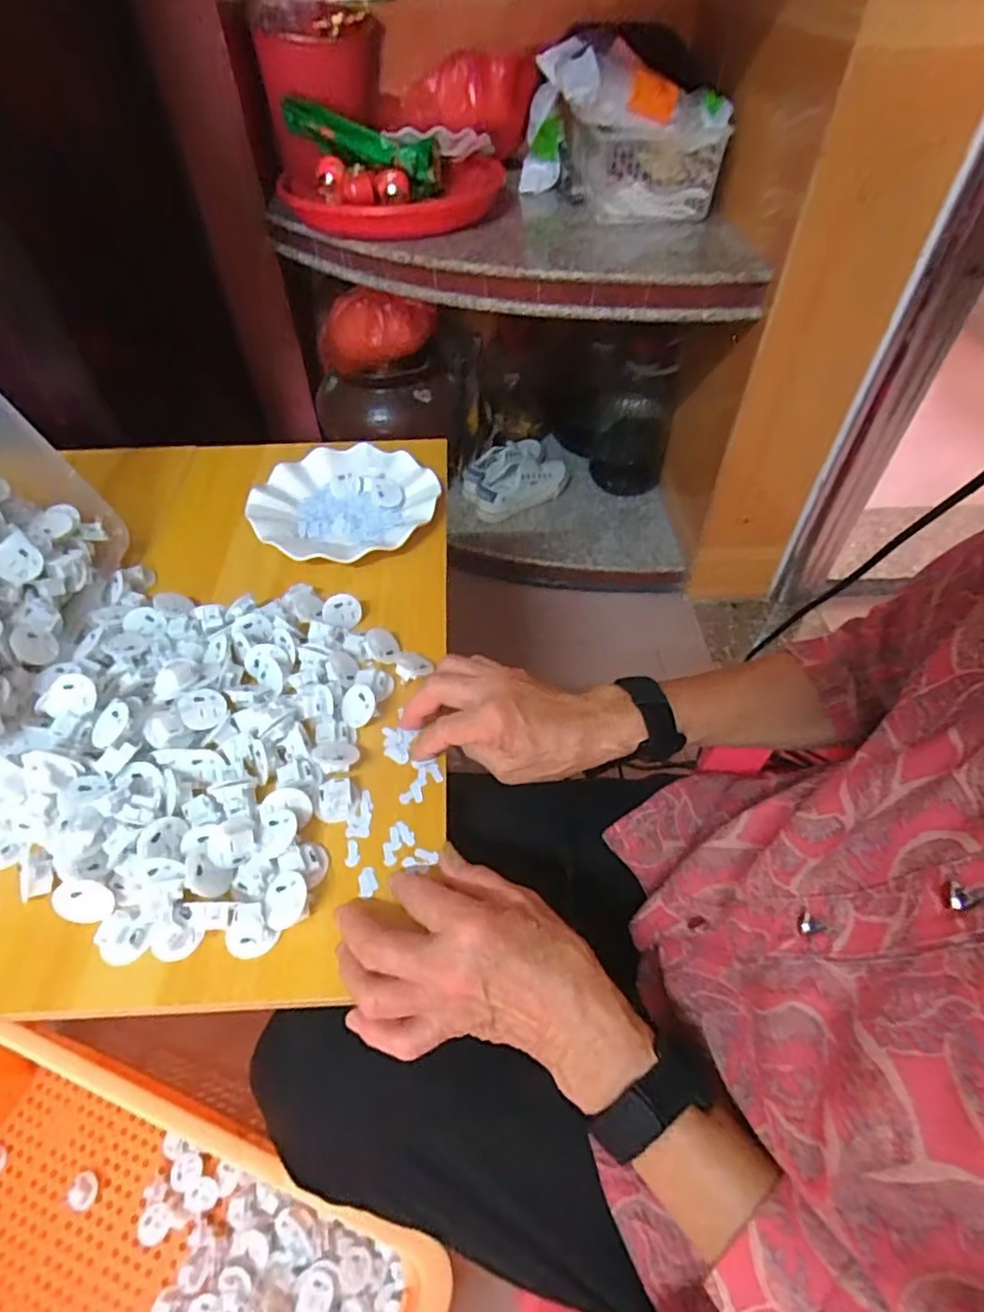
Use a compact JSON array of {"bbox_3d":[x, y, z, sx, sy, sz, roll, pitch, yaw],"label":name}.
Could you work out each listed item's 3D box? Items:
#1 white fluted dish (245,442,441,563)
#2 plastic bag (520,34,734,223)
[{"bbox_3d":[-0.149,-0.157,0.646,0.180,0.023,0.175,0,50,0],"label":"white fluted dish"},{"bbox_3d":[0.202,-0.818,0.975,0.236,0.184,0.247,-12,51,-9],"label":"plastic bag"}]

